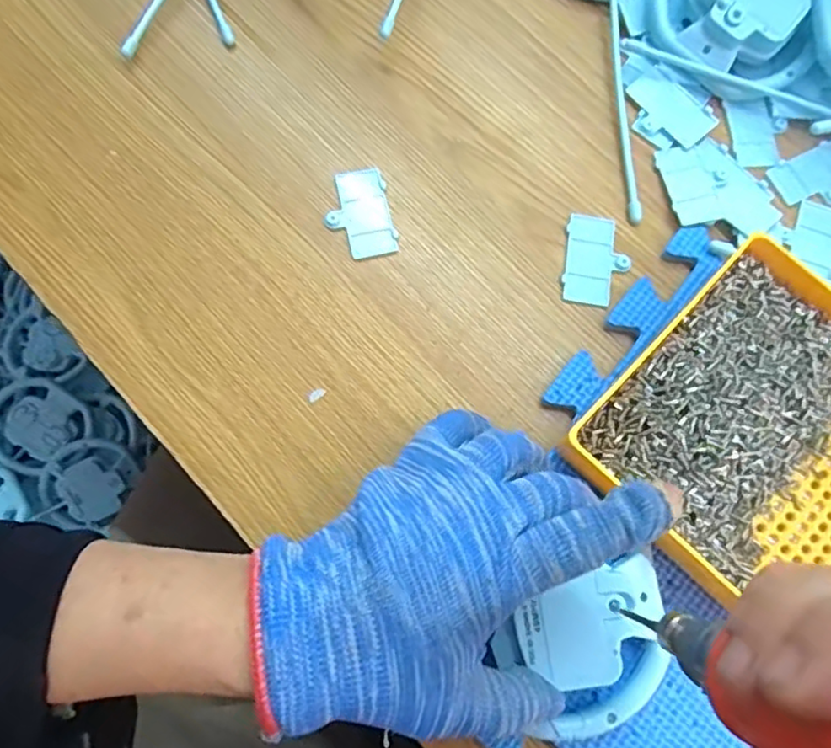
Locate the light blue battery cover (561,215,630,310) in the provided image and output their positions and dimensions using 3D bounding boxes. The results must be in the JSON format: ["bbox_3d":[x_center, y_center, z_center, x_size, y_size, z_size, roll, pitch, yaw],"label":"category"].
[{"bbox_3d":[0.101,-0.064,0.345,0.035,0.004,0.054,10,76,0],"label":"light blue battery cover"}]

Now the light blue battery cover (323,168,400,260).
[{"bbox_3d":[-0.032,-0.090,0.348,0.036,0.004,0.054,-13,77,-5],"label":"light blue battery cover"}]

